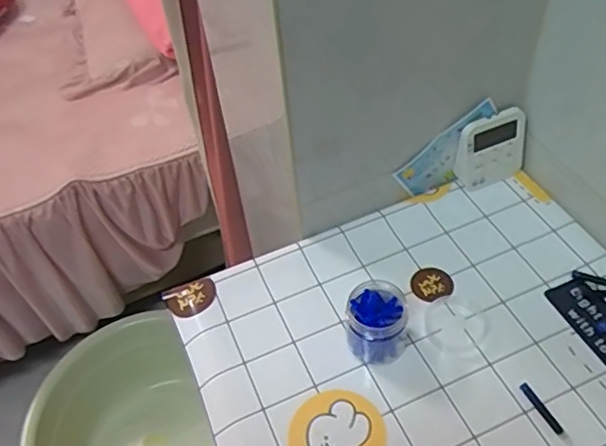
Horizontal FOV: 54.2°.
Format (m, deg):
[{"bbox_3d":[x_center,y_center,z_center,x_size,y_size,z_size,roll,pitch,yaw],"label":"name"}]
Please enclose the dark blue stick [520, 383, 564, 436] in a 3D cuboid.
[{"bbox_3d":[0.196,0.152,0.485,0.008,0.005,0.046,-24,52,-15],"label":"dark blue stick"}]

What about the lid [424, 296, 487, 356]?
[{"bbox_3d":[0.139,0.092,0.541,0.057,0.005,0.054,-3,50,3],"label":"lid"}]

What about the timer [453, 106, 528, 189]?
[{"bbox_3d":[0.204,-0.078,0.633,0.077,0.080,0.027,-22,51,-13],"label":"timer"}]

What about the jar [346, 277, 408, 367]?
[{"bbox_3d":[0.064,0.086,0.514,0.050,0.053,0.054,-3,50,3],"label":"jar"}]

